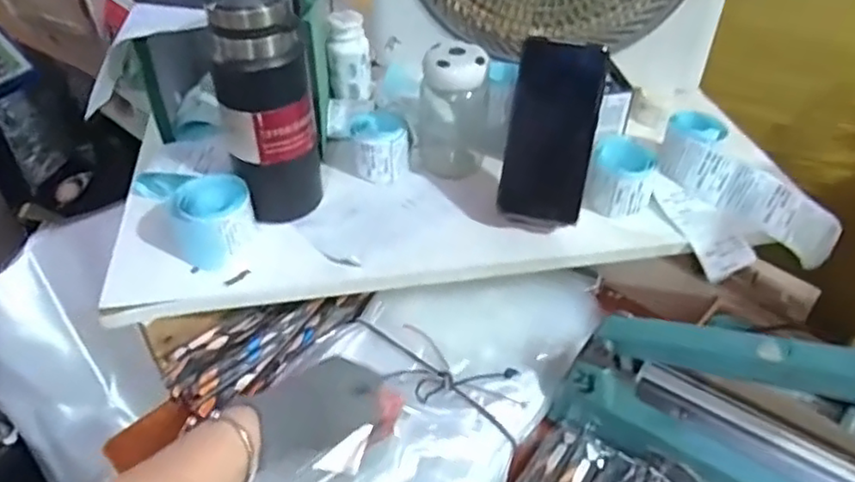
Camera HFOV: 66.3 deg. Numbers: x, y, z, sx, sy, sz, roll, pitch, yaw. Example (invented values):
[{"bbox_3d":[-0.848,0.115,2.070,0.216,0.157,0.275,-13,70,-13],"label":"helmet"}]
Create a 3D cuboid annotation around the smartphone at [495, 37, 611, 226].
[{"bbox_3d":[0.115,-0.099,0.602,0.076,0.161,0.006,11,13,7],"label":"smartphone"}]

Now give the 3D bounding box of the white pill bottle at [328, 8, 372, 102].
[{"bbox_3d":[-0.090,-0.213,0.762,0.047,0.092,0.047,-3,43,-4],"label":"white pill bottle"}]

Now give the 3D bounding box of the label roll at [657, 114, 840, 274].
[{"bbox_3d":[0.325,-0.053,0.666,0.205,0.063,0.080,41,54,14],"label":"label roll"}]

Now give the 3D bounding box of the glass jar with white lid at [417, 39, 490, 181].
[{"bbox_3d":[0.025,-0.141,0.687,0.076,0.139,0.082,0,42,0],"label":"glass jar with white lid"}]

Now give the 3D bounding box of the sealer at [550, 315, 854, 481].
[{"bbox_3d":[0.268,0.115,0.497,0.289,0.228,0.098,26,48,25],"label":"sealer"}]

